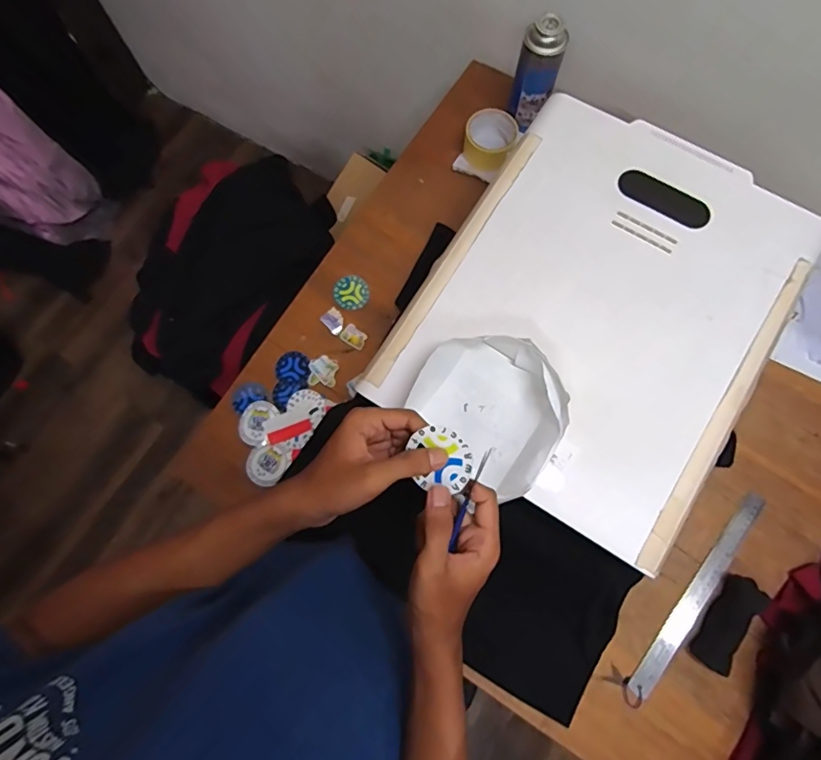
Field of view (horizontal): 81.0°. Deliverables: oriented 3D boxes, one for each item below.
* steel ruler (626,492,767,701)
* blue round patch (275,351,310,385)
[{"bbox_3d":[0.397,0.291,0.661,0.030,0.005,0.316,36,80,14],"label":"steel ruler"},{"bbox_3d":[-0.182,-0.021,0.750,0.053,0.007,0.048,11,79,3],"label":"blue round patch"}]

